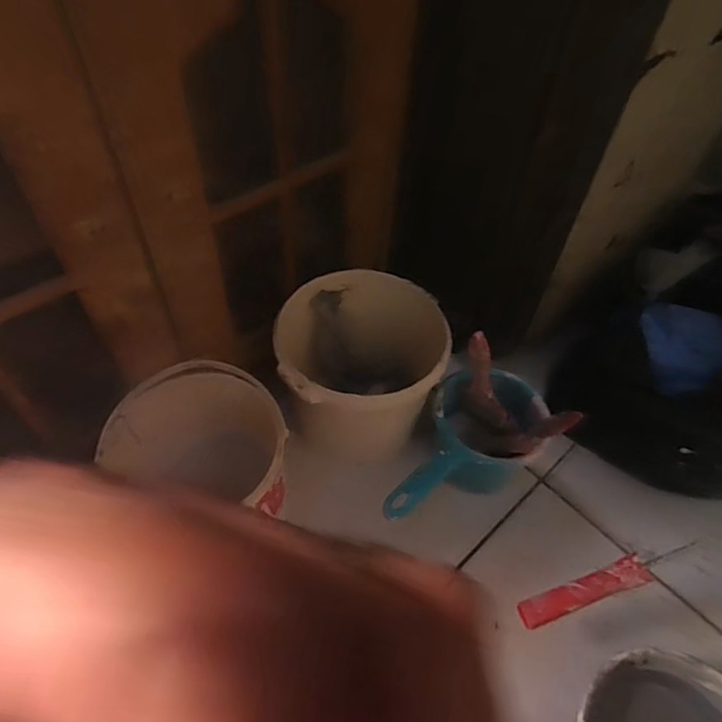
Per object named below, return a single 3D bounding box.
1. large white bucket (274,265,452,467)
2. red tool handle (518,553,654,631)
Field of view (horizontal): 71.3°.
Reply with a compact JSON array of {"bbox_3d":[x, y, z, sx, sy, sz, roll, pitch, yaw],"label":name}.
[{"bbox_3d":[-0.002,0.015,0.668,0.210,0.172,0.207,2,53,-3],"label":"large white bucket"},{"bbox_3d":[0.237,0.247,0.537,0.139,0.020,0.027,-25,56,3],"label":"red tool handle"}]

